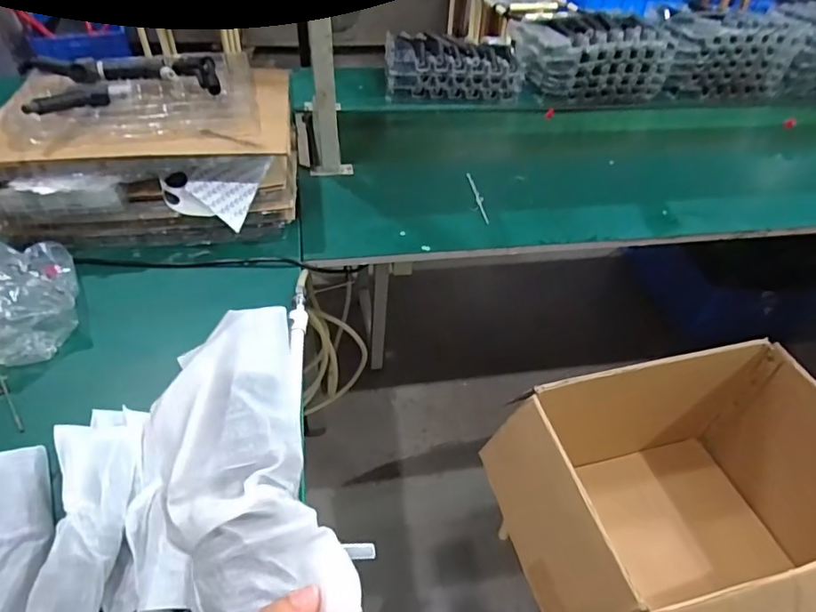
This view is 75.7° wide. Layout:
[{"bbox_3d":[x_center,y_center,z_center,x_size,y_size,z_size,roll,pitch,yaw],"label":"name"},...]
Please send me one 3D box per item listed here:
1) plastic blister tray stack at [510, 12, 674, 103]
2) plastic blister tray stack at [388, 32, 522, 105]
[{"bbox_3d":[0.561,-0.750,1.607,0.457,0.212,0.187,-4,44,-8],"label":"plastic blister tray stack"},{"bbox_3d":[0.124,-0.718,1.600,0.392,0.128,0.249,-3,44,-7],"label":"plastic blister tray stack"}]

